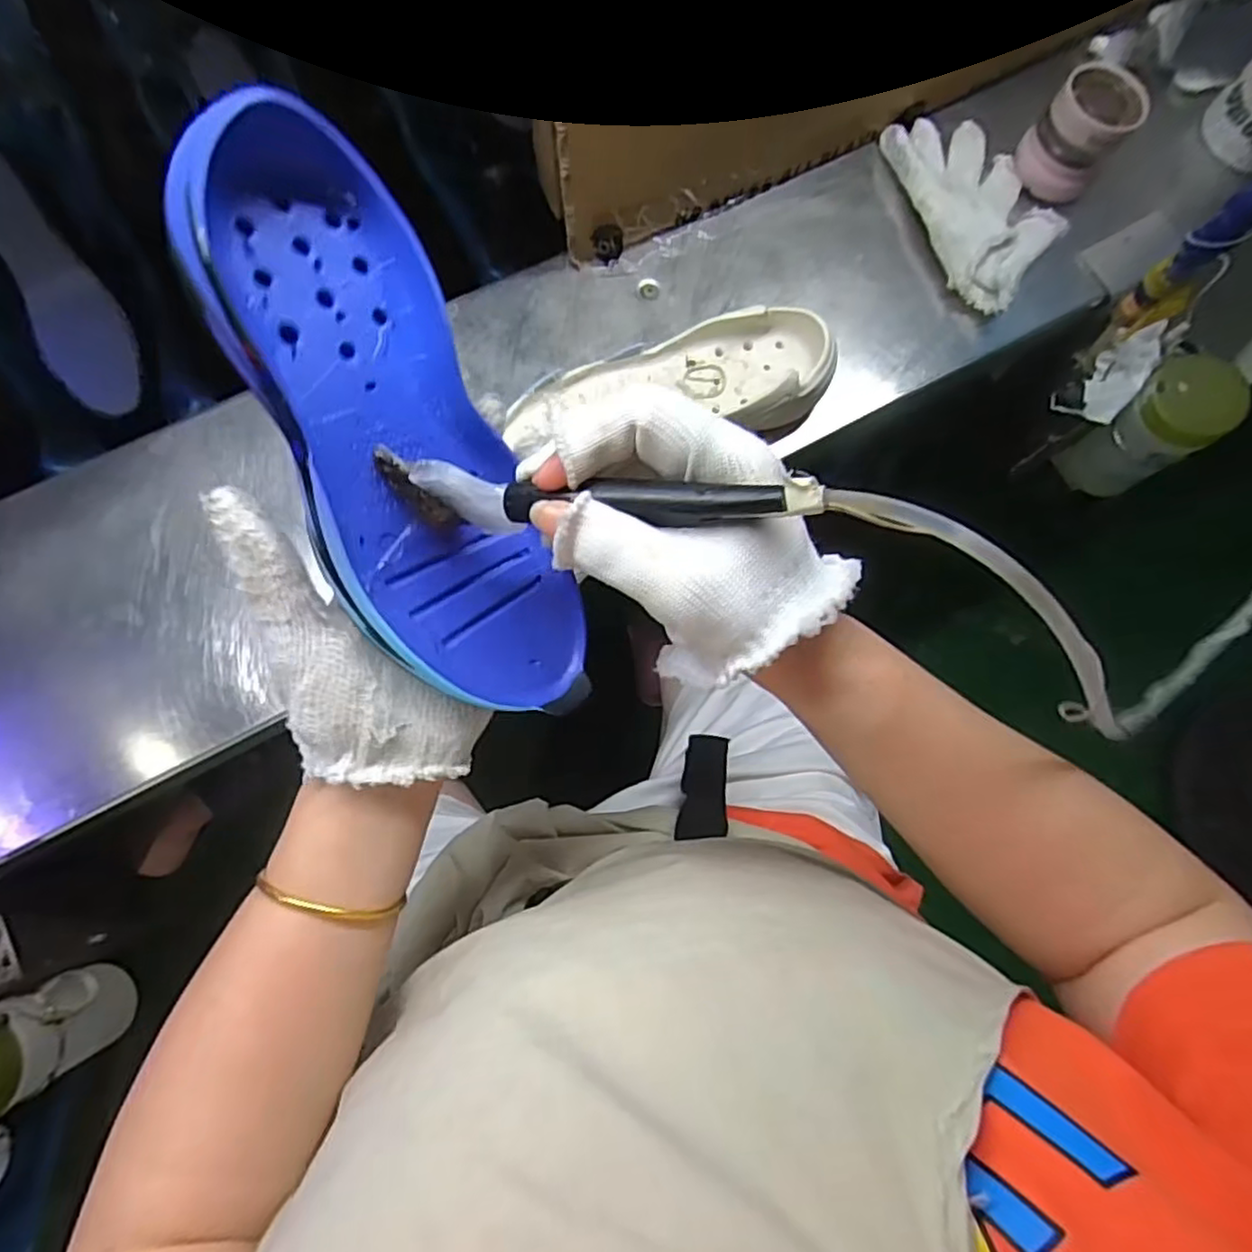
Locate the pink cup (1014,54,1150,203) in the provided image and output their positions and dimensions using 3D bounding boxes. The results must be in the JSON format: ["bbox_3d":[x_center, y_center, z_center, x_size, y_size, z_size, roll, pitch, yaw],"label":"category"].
[{"bbox_3d":[0.359,-0.392,0.542,0.068,0.060,0.055,36,78,8],"label":"pink cup"}]

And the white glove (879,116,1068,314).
[{"bbox_3d":[0.283,-0.341,0.563,0.103,0.027,0.177,-22,79,-8],"label":"white glove"}]

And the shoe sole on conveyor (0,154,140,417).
[{"bbox_3d":[-0.446,-0.267,0.538,0.058,0.010,0.200,-24,105,-18],"label":"shoe sole on conveyor"}]

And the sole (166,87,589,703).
[{"bbox_3d":[-0.085,-0.063,0.265,0.077,0.037,0.230,-26,113,-7],"label":"sole"}]

